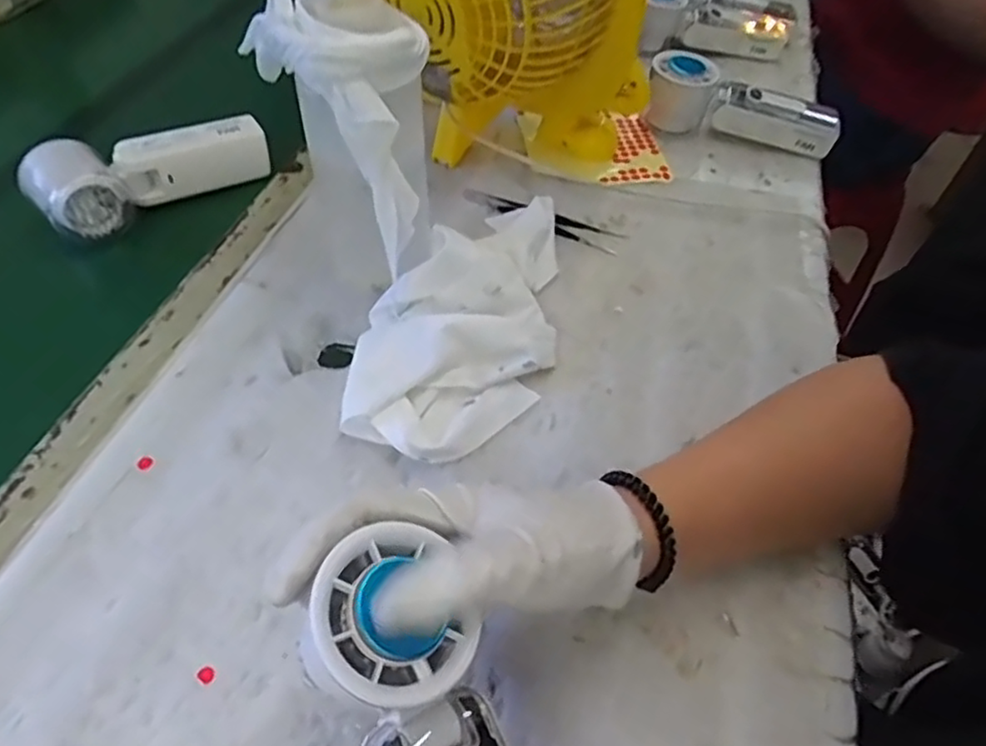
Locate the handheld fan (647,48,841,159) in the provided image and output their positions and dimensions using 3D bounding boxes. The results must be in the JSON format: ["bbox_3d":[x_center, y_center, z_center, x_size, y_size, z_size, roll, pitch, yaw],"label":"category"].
[{"bbox_3d":[0.216,-0.232,0.574,0.165,0.051,0.048,17,51,9],"label":"handheld fan"}]

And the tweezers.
[{"bbox_3d":[0.037,-0.120,0.497,0.129,0.006,0.025,25,53,15],"label":"tweezers"}]

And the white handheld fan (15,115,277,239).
[{"bbox_3d":[-0.259,-0.159,0.500,0.162,0.042,0.067,-34,60,-28],"label":"white handheld fan"}]

